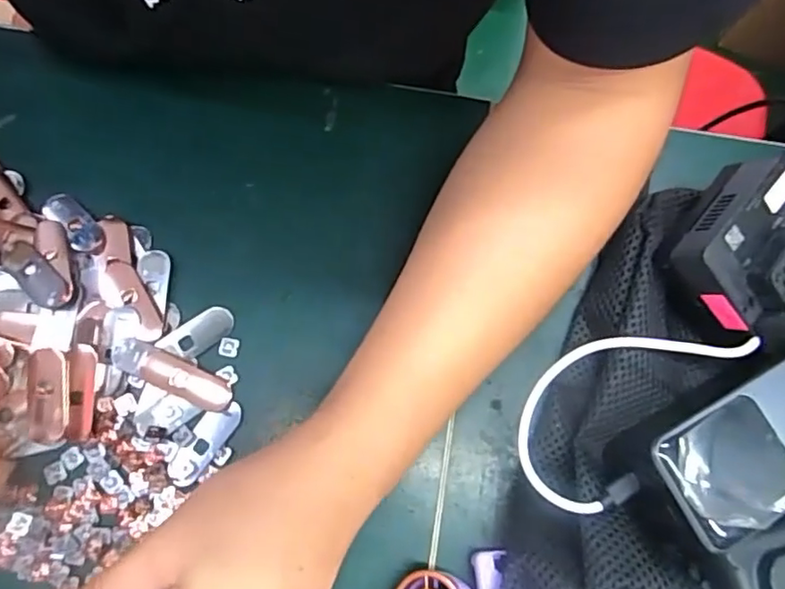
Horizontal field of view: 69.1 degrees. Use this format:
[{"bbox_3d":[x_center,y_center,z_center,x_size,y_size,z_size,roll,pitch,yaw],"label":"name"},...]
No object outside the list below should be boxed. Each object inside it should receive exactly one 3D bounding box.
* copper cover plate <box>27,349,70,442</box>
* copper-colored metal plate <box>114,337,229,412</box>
[{"bbox_3d":[-0.186,0.054,0.308,0.020,0.008,0.049,-3,75,-2],"label":"copper cover plate"},{"bbox_3d":[-0.121,0.043,0.313,0.067,0.006,0.018,25,76,5],"label":"copper-colored metal plate"}]

